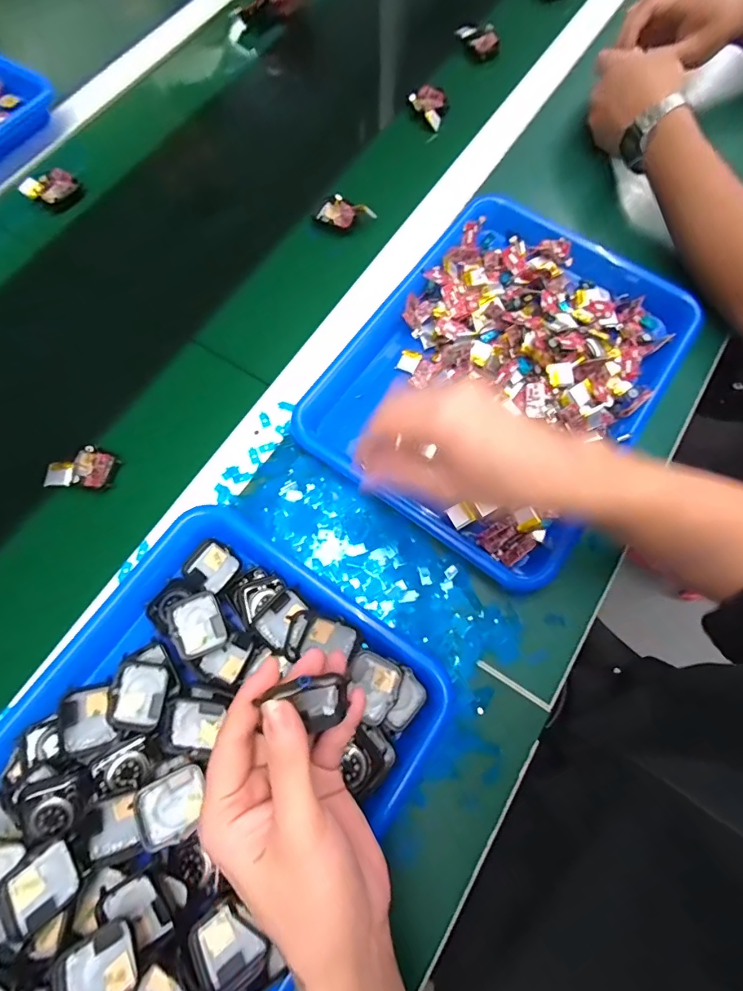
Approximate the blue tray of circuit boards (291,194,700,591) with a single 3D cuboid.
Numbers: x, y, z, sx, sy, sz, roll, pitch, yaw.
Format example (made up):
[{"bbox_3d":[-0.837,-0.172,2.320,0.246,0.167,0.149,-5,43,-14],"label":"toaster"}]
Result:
[{"bbox_3d":[0.119,-0.119,0.405,0.258,0.049,0.338,35,76,9],"label":"blue tray of circuit boards"}]

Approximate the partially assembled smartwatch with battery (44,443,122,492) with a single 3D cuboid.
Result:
[{"bbox_3d":[-0.246,-0.025,0.387,0.053,0.016,0.038,-2,73,-2],"label":"partially assembled smartwatch with battery"}]

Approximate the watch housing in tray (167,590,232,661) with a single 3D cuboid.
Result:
[{"bbox_3d":[-0.126,0.095,0.333,0.037,0.014,0.042,-24,75,-8],"label":"watch housing in tray"}]

